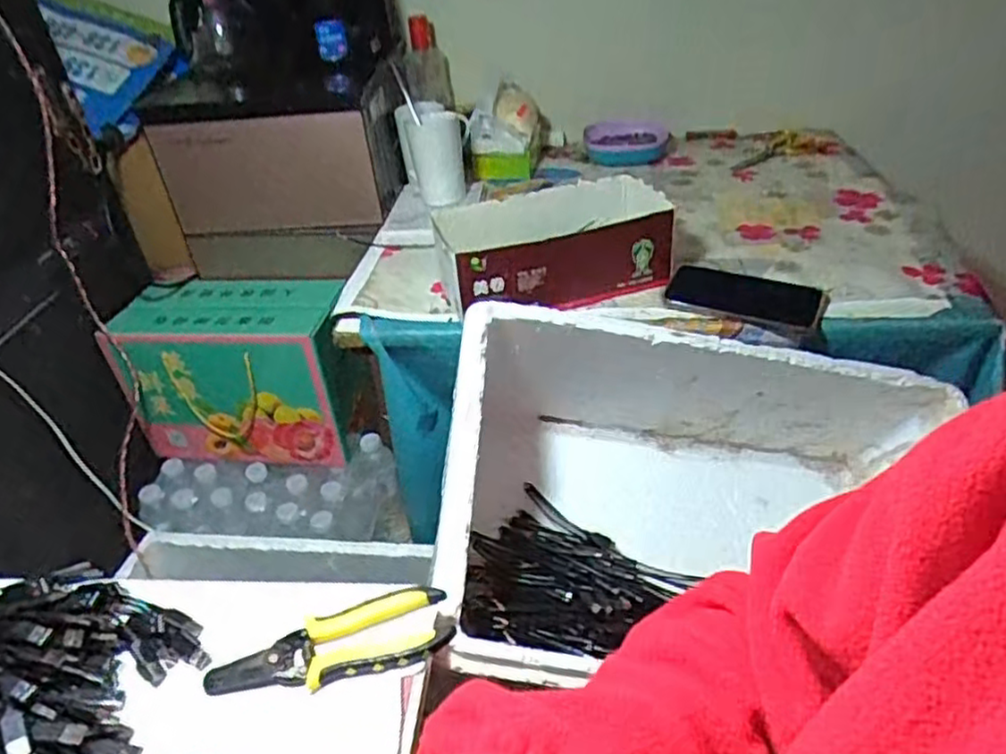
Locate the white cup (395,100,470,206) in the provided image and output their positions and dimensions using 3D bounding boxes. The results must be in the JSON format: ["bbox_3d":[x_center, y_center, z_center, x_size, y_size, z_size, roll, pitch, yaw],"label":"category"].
[{"bbox_3d":[-0.097,-0.329,1.048,0.101,0.127,0.101,-8,36,-4],"label":"white cup"}]

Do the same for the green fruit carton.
[{"bbox_3d":[-0.387,-0.006,1.095,0.321,0.243,0.142,0,36,7],"label":"green fruit carton"}]

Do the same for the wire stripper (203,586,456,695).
[{"bbox_3d":[-0.122,0.192,0.505,0.167,0.018,0.055,-12,37,-9],"label":"wire stripper"}]

